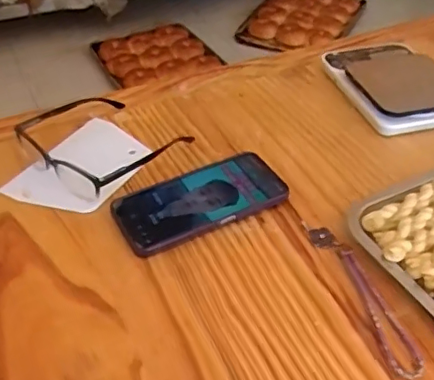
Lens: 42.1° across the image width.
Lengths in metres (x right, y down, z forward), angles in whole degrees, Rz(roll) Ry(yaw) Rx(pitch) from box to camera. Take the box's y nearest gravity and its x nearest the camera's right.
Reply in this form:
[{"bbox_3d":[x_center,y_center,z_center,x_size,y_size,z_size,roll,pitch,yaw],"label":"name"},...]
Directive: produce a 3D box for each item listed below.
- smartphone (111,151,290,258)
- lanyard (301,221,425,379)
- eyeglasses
[{"bbox_3d":[-0.015,0.010,0.544,0.159,0.018,0.075,-20,44,-20],"label":"smartphone"},{"bbox_3d":[0.120,0.082,0.468,0.028,0.007,0.163,-12,44,-14],"label":"lanyard"},{"bbox_3d":[-0.123,-0.058,0.596,0.154,0.047,0.142,32,51,28],"label":"eyeglasses"}]

